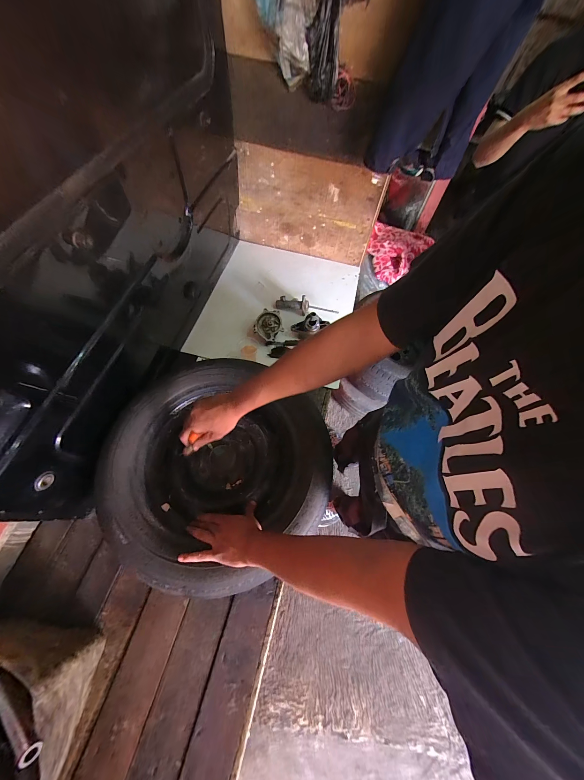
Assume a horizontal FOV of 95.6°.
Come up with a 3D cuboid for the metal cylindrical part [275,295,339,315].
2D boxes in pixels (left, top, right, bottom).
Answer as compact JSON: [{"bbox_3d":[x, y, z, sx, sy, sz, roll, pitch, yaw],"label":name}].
[{"bbox_3d":[0.057,-0.321,1.035,0.244,0.055,0.065,11,63,4],"label":"metal cylindrical part"}]

